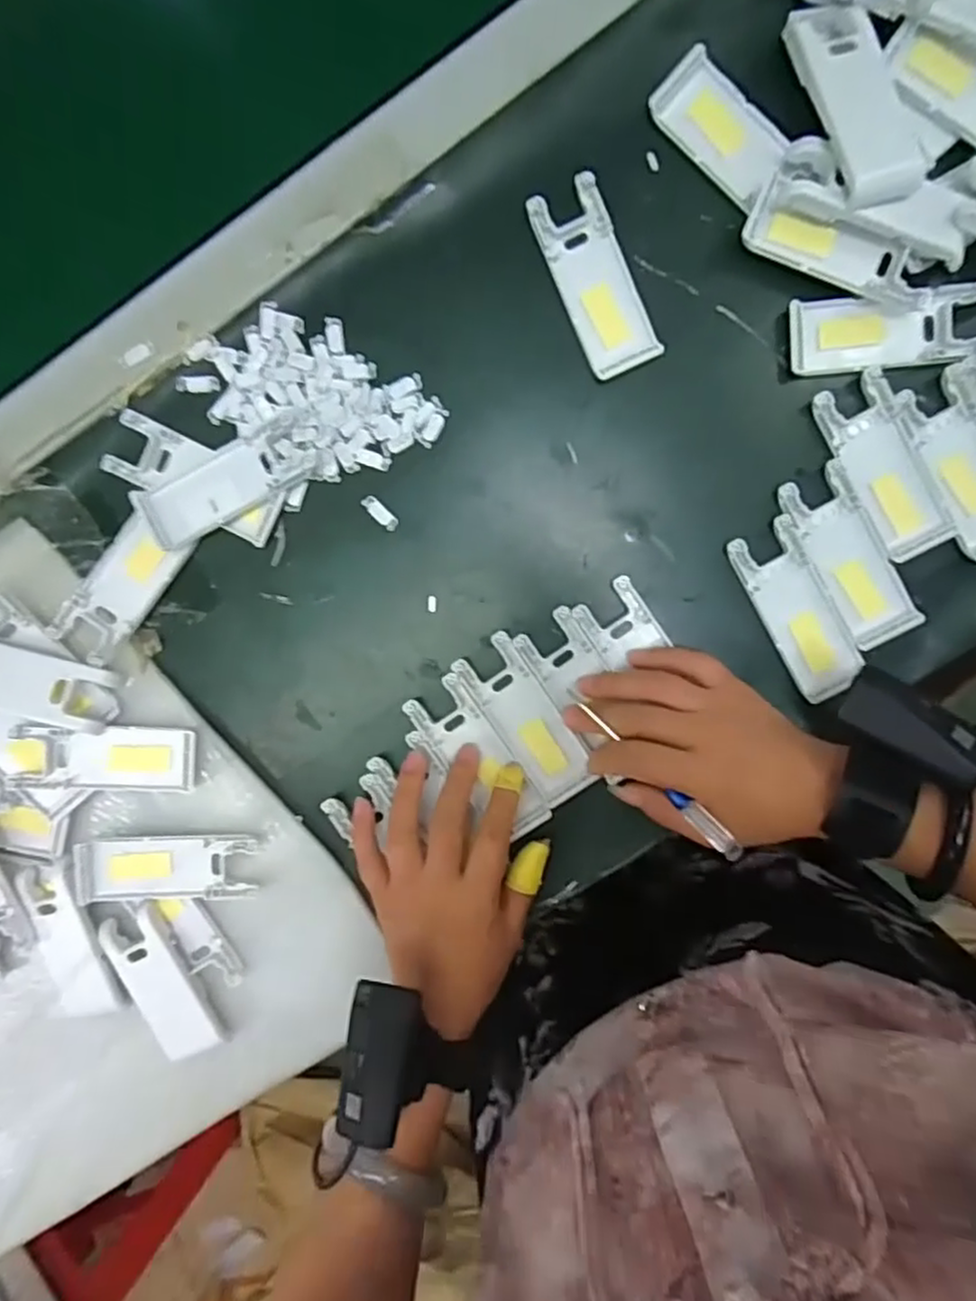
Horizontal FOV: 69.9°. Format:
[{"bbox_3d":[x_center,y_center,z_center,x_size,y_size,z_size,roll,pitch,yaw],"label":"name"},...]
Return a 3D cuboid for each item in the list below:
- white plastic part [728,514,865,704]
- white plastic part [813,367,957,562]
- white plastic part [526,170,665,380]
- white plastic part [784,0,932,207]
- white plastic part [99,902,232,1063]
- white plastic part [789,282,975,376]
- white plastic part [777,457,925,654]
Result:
[{"bbox_3d":[0.181,-0.024,0.405,0.040,0.008,0.102,-29,94,5],"label":"white plastic part"},{"bbox_3d":[0.227,-0.104,0.399,0.039,0.007,0.105,-29,94,5],"label":"white plastic part"},{"bbox_3d":[0.062,-0.211,0.398,0.040,0.008,0.106,-23,94,5],"label":"white plastic part"},{"bbox_3d":[0.189,-0.283,0.358,0.040,0.011,0.107,-19,84,2],"label":"white plastic part"},{"bbox_3d":[-0.201,0.207,0.431,0.039,0.006,0.098,-29,94,5],"label":"white plastic part"},{"bbox_3d":[0.223,-0.180,0.390,0.103,0.008,0.041,-4,95,3],"label":"white plastic part"},{"bbox_3d":[0.210,-0.055,0.403,0.039,0.008,0.105,-28,94,5],"label":"white plastic part"}]

